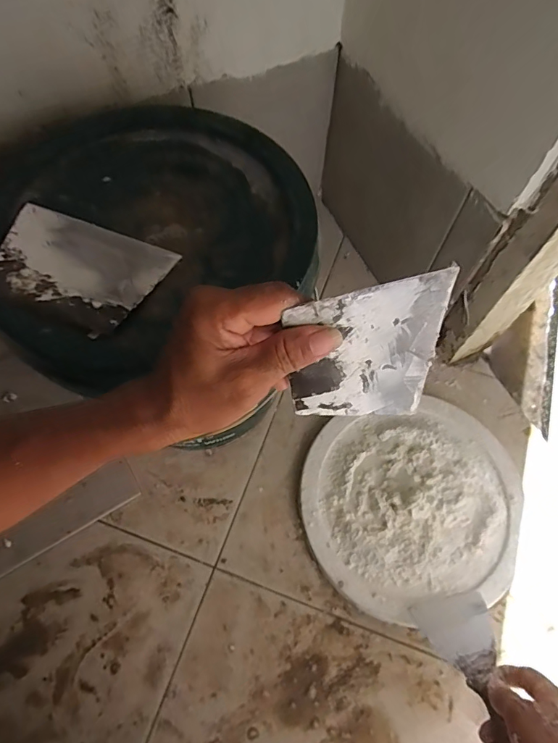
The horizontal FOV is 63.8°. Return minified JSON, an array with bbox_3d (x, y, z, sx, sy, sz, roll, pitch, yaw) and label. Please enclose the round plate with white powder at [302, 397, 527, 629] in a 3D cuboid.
[{"bbox_3d":[0.181,0.175,0.603,0.286,0.041,0.256,-12,66,-7],"label":"round plate with white powder"}]

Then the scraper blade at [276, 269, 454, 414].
[{"bbox_3d":[0.054,-0.007,0.291,0.091,0.136,0.004,-6,53,3],"label":"scraper blade"}]

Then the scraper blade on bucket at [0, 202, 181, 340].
[{"bbox_3d":[-0.171,-0.088,0.379,0.138,0.004,0.097,22,63,4],"label":"scraper blade on bucket"}]

